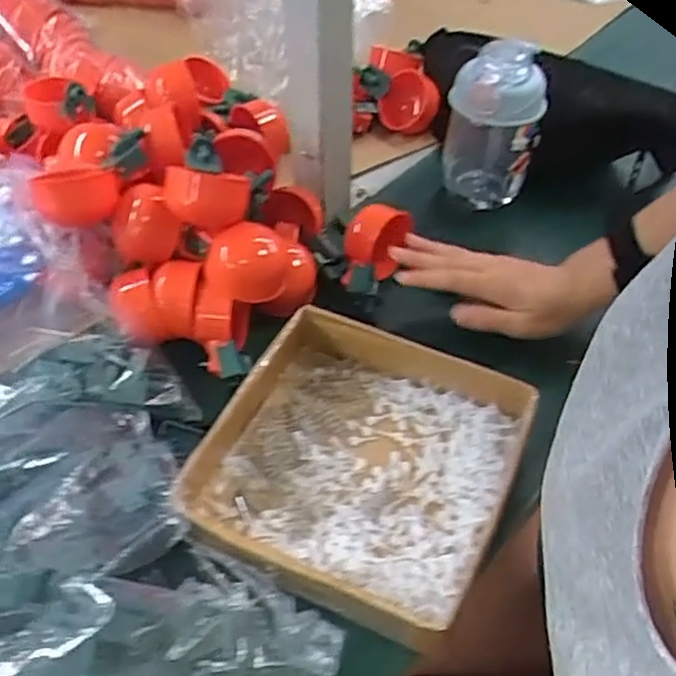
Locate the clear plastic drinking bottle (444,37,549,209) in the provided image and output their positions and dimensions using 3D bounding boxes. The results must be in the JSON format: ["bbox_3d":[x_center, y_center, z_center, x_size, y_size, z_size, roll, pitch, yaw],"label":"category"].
[{"bbox_3d":[0.145,-0.195,0.676,0.086,0.150,0.089,9,47,6],"label":"clear plastic drinking bottle"}]

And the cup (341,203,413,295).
[{"bbox_3d":[0.031,-0.075,0.608,0.052,0.045,0.065,8,47,5],"label":"cup"}]

